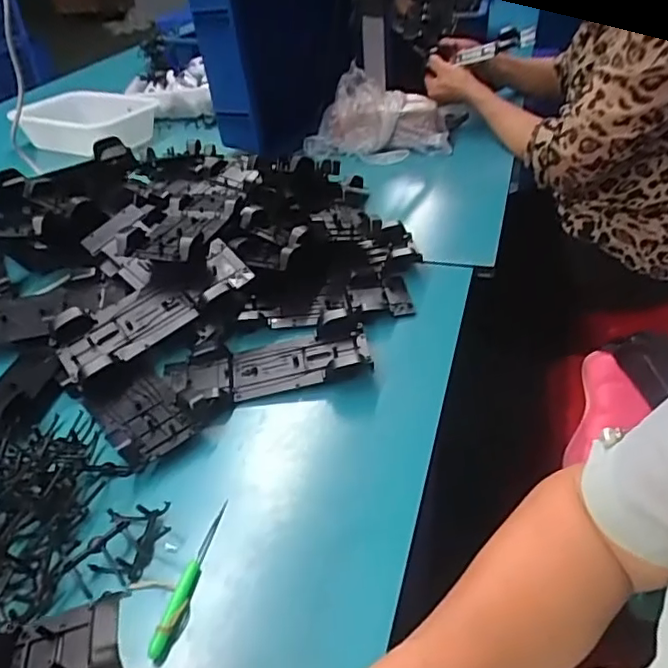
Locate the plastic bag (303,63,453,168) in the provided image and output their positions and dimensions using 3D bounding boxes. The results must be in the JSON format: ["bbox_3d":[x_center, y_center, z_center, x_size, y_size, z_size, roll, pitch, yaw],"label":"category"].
[{"bbox_3d":[0.076,-0.364,0.981,0.238,0.106,0.149,2,38,9],"label":"plastic bag"}]

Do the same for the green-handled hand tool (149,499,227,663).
[{"bbox_3d":[-0.097,0.162,0.397,0.011,0.009,0.111,7,39,9],"label":"green-handled hand tool"}]

